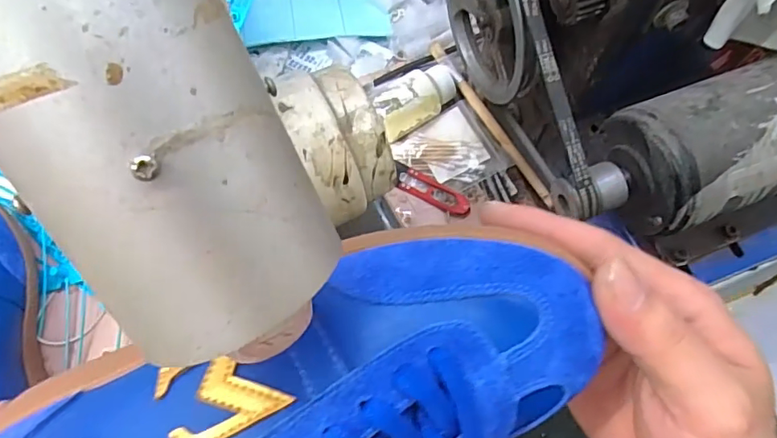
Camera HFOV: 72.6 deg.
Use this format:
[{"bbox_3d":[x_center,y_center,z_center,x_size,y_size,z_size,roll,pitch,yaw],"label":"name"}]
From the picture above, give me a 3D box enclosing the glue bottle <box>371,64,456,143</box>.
[{"bbox_3d":[0.029,-0.116,0.509,0.080,0.035,0.044,-31,71,-10],"label":"glue bottle"}]

